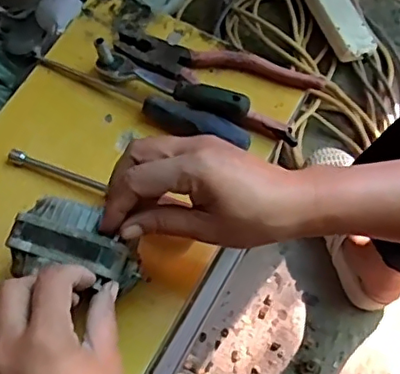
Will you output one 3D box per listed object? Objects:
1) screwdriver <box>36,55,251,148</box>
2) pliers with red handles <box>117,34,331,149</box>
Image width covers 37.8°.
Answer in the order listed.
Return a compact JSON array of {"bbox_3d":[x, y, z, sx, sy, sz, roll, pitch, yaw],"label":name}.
[{"bbox_3d":[-0.057,-0.080,0.528,0.218,0.018,0.026,25,70,13],"label":"screwdriver"},{"bbox_3d":[0.008,-0.100,0.542,0.194,0.013,0.072,19,69,11],"label":"pliers with red handles"}]

